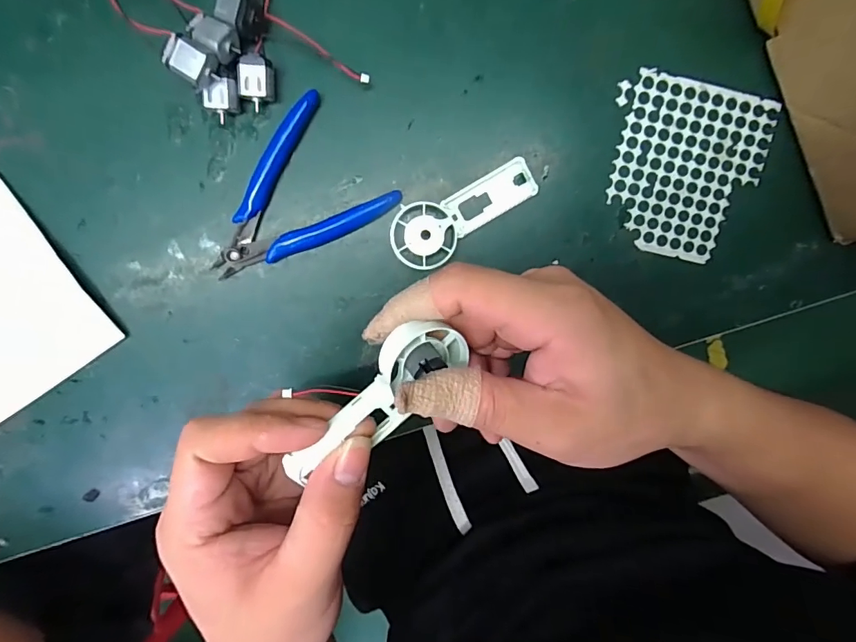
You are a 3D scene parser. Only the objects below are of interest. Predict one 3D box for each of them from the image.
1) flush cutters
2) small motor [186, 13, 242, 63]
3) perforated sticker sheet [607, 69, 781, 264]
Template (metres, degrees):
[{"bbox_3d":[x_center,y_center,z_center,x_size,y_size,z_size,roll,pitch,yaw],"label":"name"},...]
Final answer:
[{"bbox_3d":[-0.084,-0.067,0.281,0.113,0.010,0.077,-41,99,4],"label":"flush cutters"},{"bbox_3d":[-0.117,-0.153,0.254,0.024,0.015,0.019,28,72,-4],"label":"small motor"},{"bbox_3d":[0.162,-0.096,0.291,0.094,0.004,0.106,10,99,-4],"label":"perforated sticker sheet"}]

